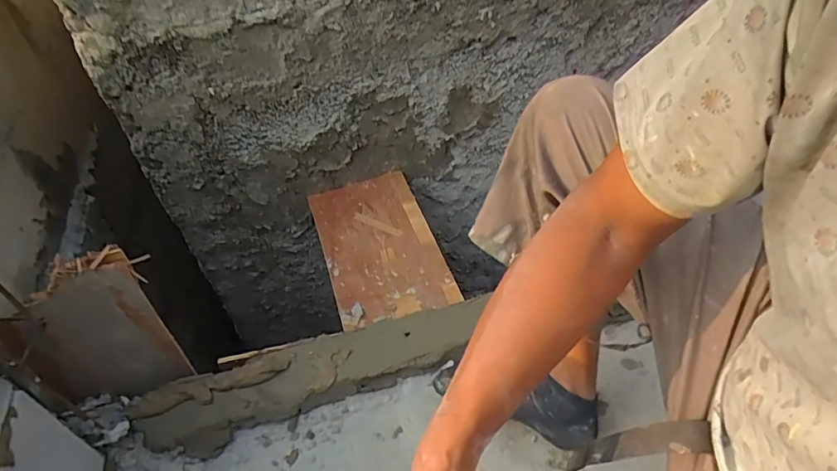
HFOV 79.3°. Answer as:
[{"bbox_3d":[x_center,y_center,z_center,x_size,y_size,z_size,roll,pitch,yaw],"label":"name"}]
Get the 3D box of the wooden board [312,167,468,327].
[{"bbox_3d":[-0.075,0.020,0.992,0.215,0.027,0.327,-14,56,-13],"label":"wooden board"}]

